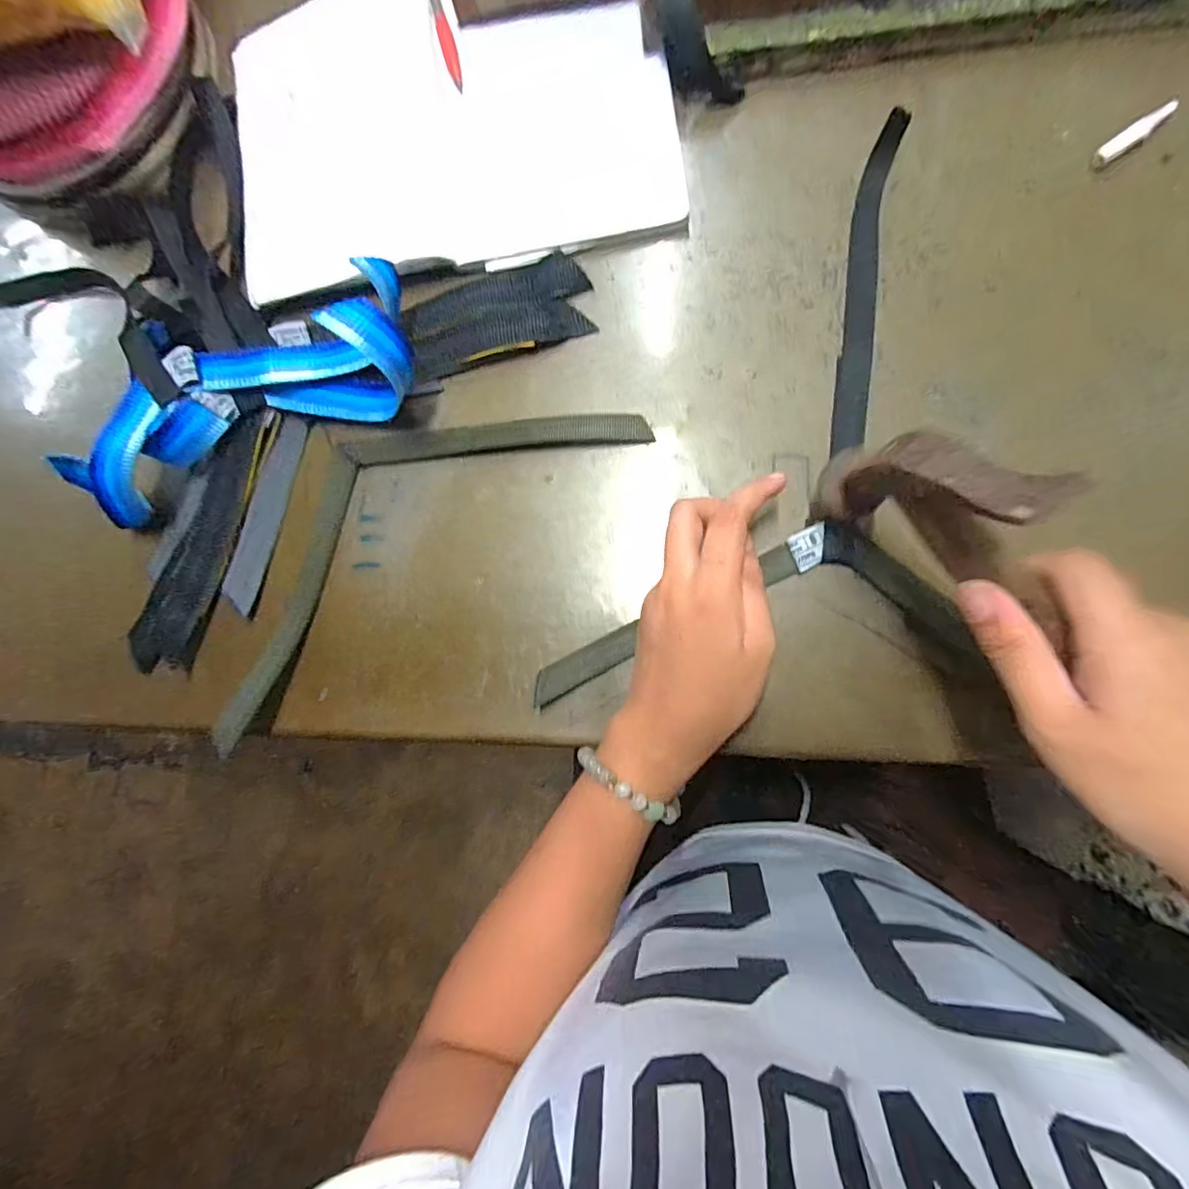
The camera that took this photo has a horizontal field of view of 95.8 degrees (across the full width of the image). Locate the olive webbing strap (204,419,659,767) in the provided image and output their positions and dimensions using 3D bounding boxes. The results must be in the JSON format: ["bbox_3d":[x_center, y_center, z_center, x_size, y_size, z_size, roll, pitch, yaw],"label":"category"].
[{"bbox_3d":[-0.122,-0.050,0.322,0.303,0.027,0.122,-37,82,3],"label":"olive webbing strap"}]

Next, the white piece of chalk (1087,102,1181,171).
[{"bbox_3d":[0.293,-0.250,0.292,0.044,0.007,0.010,-35,82,3],"label":"white piece of chalk"}]

